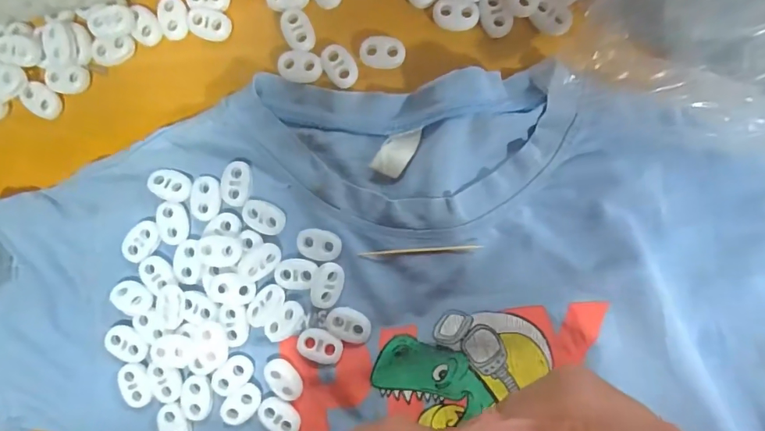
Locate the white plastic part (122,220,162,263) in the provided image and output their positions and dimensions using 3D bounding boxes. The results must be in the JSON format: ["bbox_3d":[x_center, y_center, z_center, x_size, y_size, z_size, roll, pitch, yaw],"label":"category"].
[{"bbox_3d":[-0.121,0.013,0.222,0.014,0.005,0.022,35,92,4],"label":"white plastic part"}]

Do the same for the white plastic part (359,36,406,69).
[{"bbox_3d":[0.000,-0.080,0.219,0.022,0.007,0.014,6,90,4],"label":"white plastic part"}]

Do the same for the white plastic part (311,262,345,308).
[{"bbox_3d":[-0.027,0.034,0.214,0.014,0.006,0.022,8,90,4],"label":"white plastic part"}]

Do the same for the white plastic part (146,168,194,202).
[{"bbox_3d":[-0.106,-0.015,0.219,0.021,0.004,0.015,13,91,4],"label":"white plastic part"}]

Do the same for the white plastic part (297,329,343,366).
[{"bbox_3d":[-0.030,0.064,0.213,0.022,0.004,0.015,14,91,4],"label":"white plastic part"}]

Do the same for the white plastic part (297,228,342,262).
[{"bbox_3d":[-0.031,0.014,0.216,0.021,0.004,0.015,8,90,4],"label":"white plastic part"}]

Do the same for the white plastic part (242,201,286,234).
[{"bbox_3d":[-0.059,0.001,0.217,0.021,0.004,0.015,26,92,4],"label":"white plastic part"}]

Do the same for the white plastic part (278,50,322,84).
[{"bbox_3d":[-0.041,-0.074,0.218,0.021,0.004,0.016,6,90,4],"label":"white plastic part"}]

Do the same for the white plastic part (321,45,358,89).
[{"bbox_3d":[-0.021,-0.074,0.218,0.014,0.004,0.022,-36,87,3],"label":"white plastic part"}]

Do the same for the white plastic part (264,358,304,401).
[{"bbox_3d":[-0.048,0.080,0.214,0.014,0.005,0.022,-32,87,4],"label":"white plastic part"}]

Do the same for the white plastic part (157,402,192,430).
[{"bbox_3d":[-0.103,0.105,0.218,0.014,0.004,0.023,-25,88,4],"label":"white plastic part"}]

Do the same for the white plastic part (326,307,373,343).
[{"bbox_3d":[-0.016,0.053,0.213,0.022,0.004,0.014,29,92,4],"label":"white plastic part"}]

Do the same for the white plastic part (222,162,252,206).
[{"bbox_3d":[-0.072,-0.016,0.218,0.015,0.004,0.022,3,90,4],"label":"white plastic part"}]

